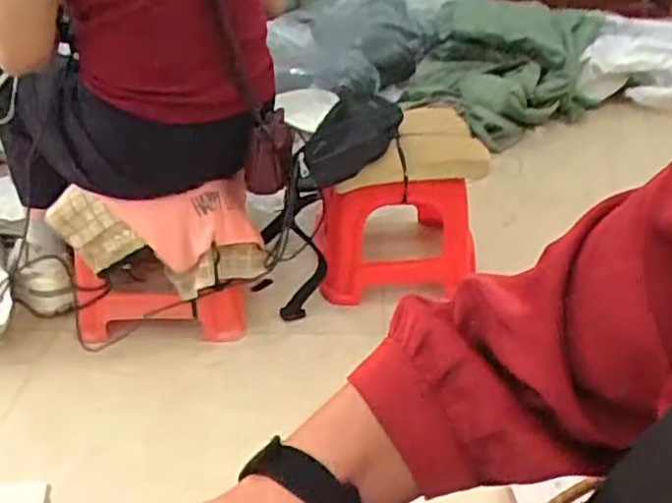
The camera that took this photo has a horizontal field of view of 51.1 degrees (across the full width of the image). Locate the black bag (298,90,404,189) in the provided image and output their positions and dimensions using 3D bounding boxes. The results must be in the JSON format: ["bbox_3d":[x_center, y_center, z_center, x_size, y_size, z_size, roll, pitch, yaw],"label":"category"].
[{"bbox_3d":[0.035,-0.196,1.212,0.039,0.129,0.228,26,41,38],"label":"black bag"}]

